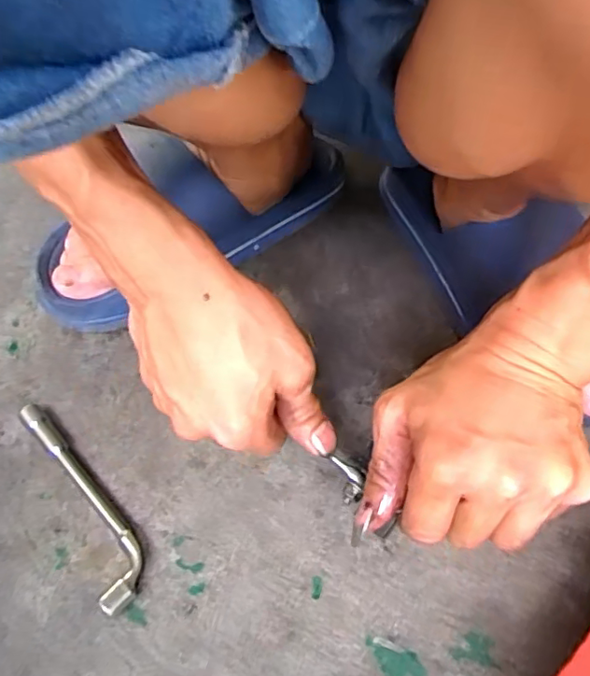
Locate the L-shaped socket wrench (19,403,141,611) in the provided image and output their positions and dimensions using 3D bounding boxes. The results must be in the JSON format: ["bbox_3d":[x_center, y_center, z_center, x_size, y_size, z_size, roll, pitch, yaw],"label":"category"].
[{"bbox_3d":[-0.127,0.093,0.343,0.029,0.016,0.143,-27,57,-19],"label":"L-shaped socket wrench"}]

